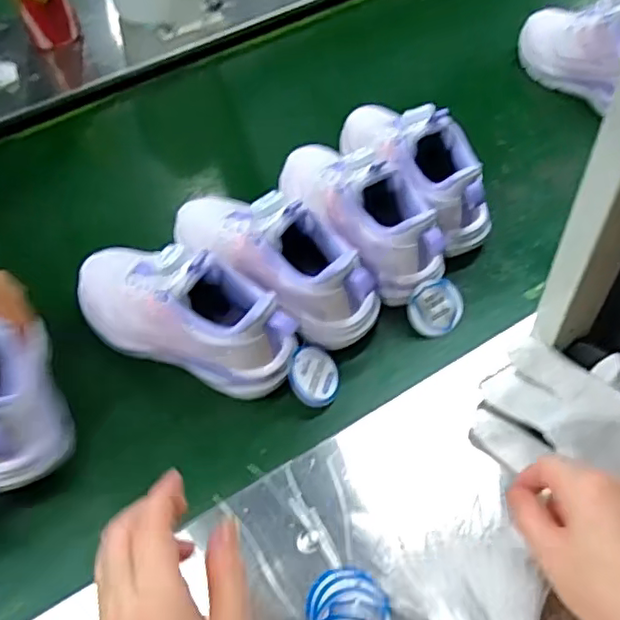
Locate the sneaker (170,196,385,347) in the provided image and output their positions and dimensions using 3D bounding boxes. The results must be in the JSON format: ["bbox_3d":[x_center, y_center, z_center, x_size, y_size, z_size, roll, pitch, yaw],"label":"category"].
[{"bbox_3d":[-0.041,-0.049,0.545,0.216,0.117,0.080,32,62,23],"label":"sneaker"}]

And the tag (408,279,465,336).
[{"bbox_3d":[0.112,-0.001,0.545,0.050,0.006,0.049,-25,100,-9],"label":"tag"}]

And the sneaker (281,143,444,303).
[{"bbox_3d":[0.039,-0.102,0.575,0.091,0.109,0.211,-28,58,-16],"label":"sneaker"}]

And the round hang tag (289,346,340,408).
[{"bbox_3d":[0.004,0.056,0.514,0.047,0.005,0.052,18,59,-29],"label":"round hang tag"}]

